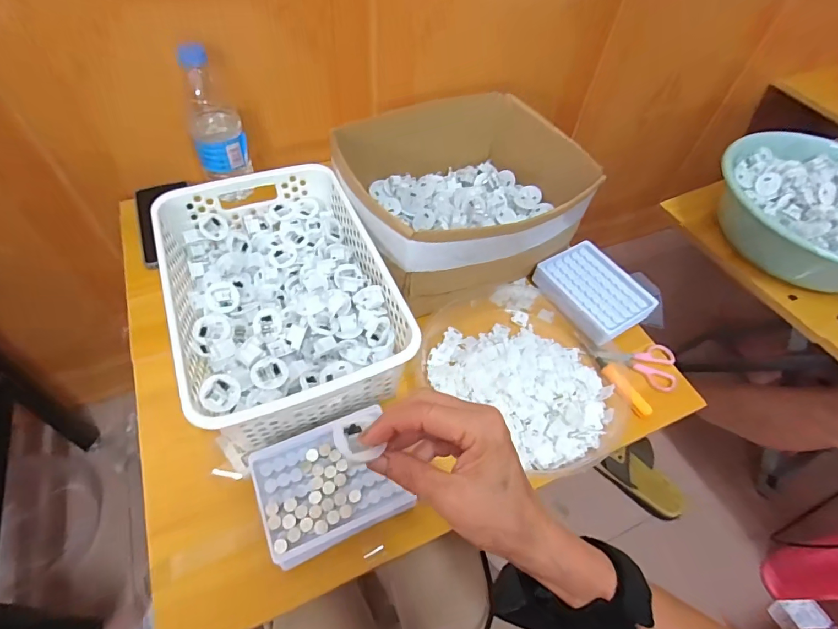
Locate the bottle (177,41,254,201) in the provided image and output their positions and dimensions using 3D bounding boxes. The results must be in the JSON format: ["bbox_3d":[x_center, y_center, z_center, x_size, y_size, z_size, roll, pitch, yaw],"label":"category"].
[{"bbox_3d":[-0.280,-0.257,0.606,0.068,0.198,0.077,-18,58,-17],"label":"bottle"}]

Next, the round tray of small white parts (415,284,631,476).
[{"bbox_3d":[0.117,0.065,0.518,0.206,0.027,0.241,-22,59,-19],"label":"round tray of small white parts"}]

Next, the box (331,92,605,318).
[{"bbox_3d":[0.047,-0.167,0.586,0.293,0.129,0.276,-22,59,-19],"label":"box"}]

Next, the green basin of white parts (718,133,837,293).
[{"bbox_3d":[0.595,-0.143,0.650,0.300,0.096,0.259,16,55,6],"label":"green basin of white parts"}]

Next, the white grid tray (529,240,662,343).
[{"bbox_3d":[0.232,-0.033,0.583,0.104,0.025,0.136,-24,60,-20],"label":"white grid tray"}]

